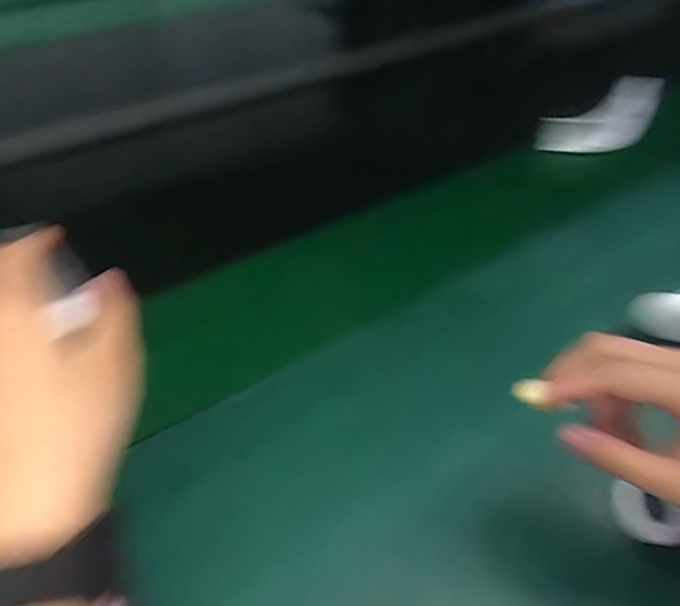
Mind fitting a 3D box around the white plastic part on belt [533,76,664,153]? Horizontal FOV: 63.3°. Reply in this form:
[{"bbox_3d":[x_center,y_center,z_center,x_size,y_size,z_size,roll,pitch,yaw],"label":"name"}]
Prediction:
[{"bbox_3d":[0.346,-0.240,0.721,0.194,0.066,0.052,-22,53,-23],"label":"white plastic part on belt"}]

